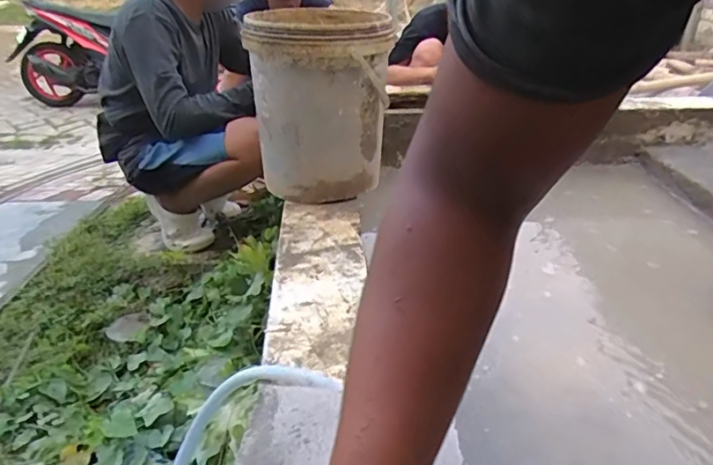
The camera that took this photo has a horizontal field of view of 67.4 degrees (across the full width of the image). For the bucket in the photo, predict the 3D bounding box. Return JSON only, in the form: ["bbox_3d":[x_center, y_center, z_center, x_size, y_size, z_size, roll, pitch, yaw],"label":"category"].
[{"bbox_3d":[-0.076,-0.288,1.176,0.271,0.365,0.321,-1,28,-3],"label":"bucket"}]

